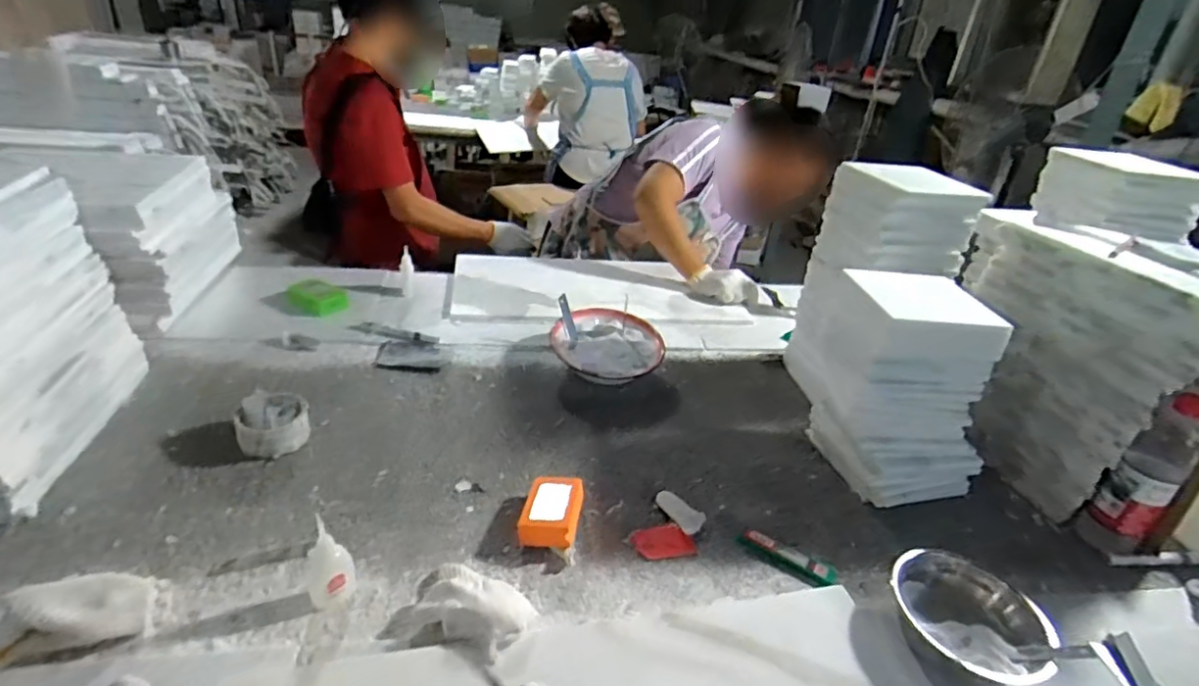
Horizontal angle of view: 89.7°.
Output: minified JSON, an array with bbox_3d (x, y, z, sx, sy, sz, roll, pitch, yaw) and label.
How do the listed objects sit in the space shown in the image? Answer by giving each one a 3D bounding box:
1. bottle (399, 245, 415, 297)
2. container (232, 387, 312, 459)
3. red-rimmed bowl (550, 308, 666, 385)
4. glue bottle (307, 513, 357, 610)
[{"bbox_3d":[-0.384,-0.144,1.200,0.027,0.088,0.033,-7,32,-16],"label":"bottle"},{"bbox_3d":[-0.432,0.105,0.798,0.084,0.060,0.083,2,30,-1],"label":"container"},{"bbox_3d":[0.012,0.007,1.051,0.189,0.057,0.173,2,30,-1],"label":"red-rimmed bowl"},{"bbox_3d":[-0.261,0.210,0.583,0.042,0.096,0.032,-13,34,-25],"label":"glue bottle"}]

